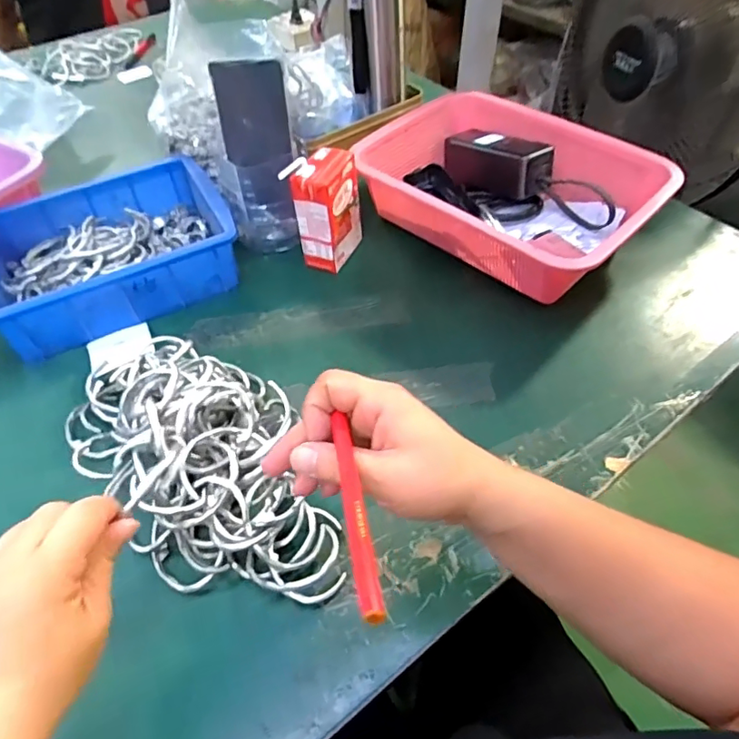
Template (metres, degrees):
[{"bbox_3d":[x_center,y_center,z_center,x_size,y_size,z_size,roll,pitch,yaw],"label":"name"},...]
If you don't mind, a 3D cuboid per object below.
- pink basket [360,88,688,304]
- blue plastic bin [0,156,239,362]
[{"bbox_3d":[0.149,-0.206,0.588,0.303,0.071,0.214,38,62,23],"label":"pink basket"},{"bbox_3d":[-0.276,-0.125,0.568,0.247,0.067,0.179,-23,58,-16],"label":"blue plastic bin"}]

